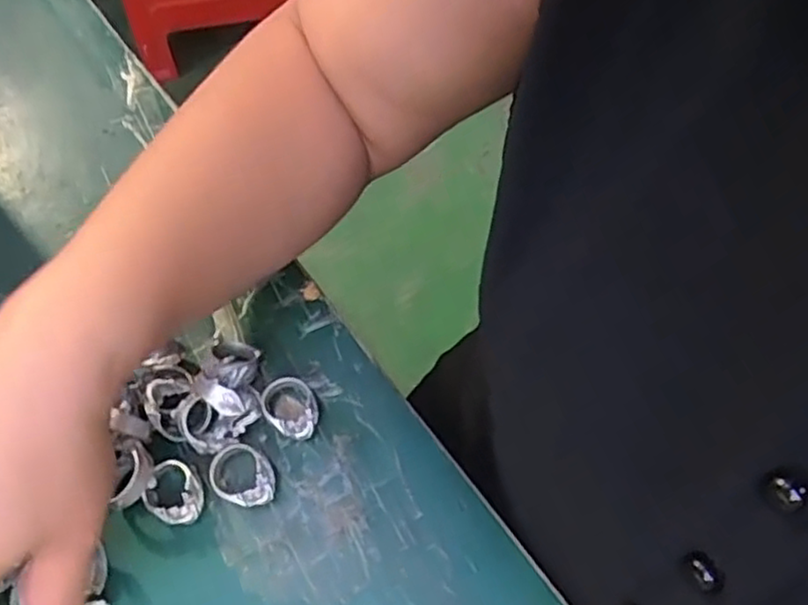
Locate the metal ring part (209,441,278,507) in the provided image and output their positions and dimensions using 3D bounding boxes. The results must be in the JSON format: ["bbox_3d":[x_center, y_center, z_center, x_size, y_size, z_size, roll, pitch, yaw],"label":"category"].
[{"bbox_3d":[-0.072,0.078,0.312,0.025,0.013,0.031,-36,64,-15],"label":"metal ring part"}]

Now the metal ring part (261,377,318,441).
[{"bbox_3d":[-0.053,0.050,0.325,0.024,0.013,0.030,-24,62,-9],"label":"metal ring part"}]

